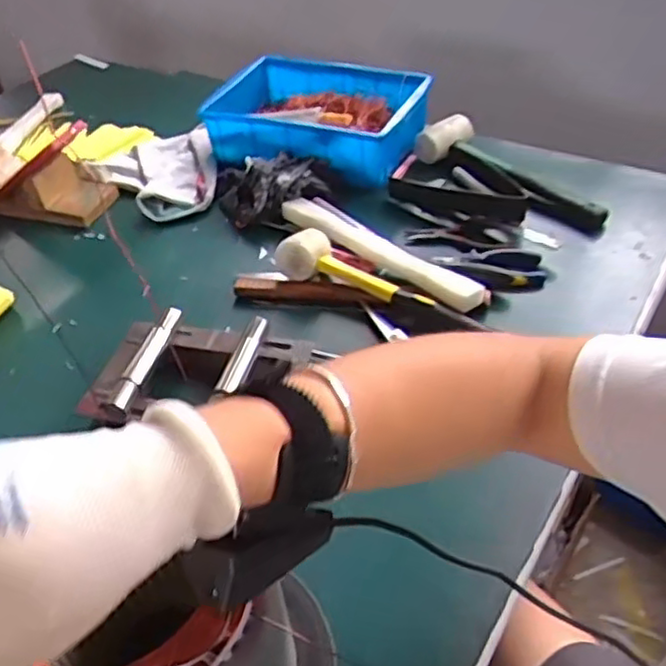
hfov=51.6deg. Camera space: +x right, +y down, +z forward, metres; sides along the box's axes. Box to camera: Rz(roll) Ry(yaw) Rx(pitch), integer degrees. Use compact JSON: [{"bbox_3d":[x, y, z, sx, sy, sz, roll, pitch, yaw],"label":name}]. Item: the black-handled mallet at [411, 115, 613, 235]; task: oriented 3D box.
[{"bbox_3d":[0.226,-0.209,0.897,0.077,0.050,0.280,-29,47,-23],"label":"black-handled mallet"}]

